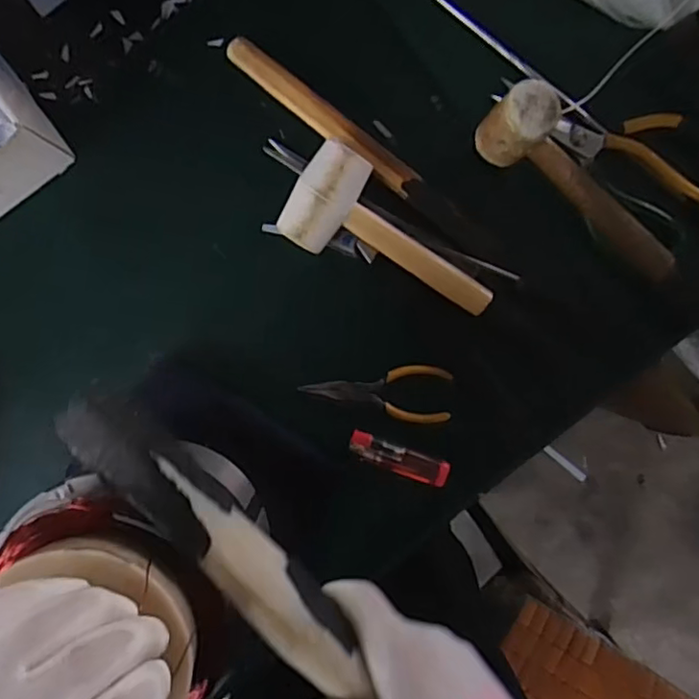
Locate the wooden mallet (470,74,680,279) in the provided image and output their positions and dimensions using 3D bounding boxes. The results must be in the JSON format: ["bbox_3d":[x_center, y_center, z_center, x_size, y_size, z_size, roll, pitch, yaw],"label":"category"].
[{"bbox_3d":[0.174,-0.119,0.453,0.178,0.057,0.048,44,92,-3],"label":"wooden mallet"}]

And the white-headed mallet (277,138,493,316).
[{"bbox_3d":[0.036,-0.086,0.460,0.172,0.040,0.082,29,93,-3],"label":"white-headed mallet"}]

